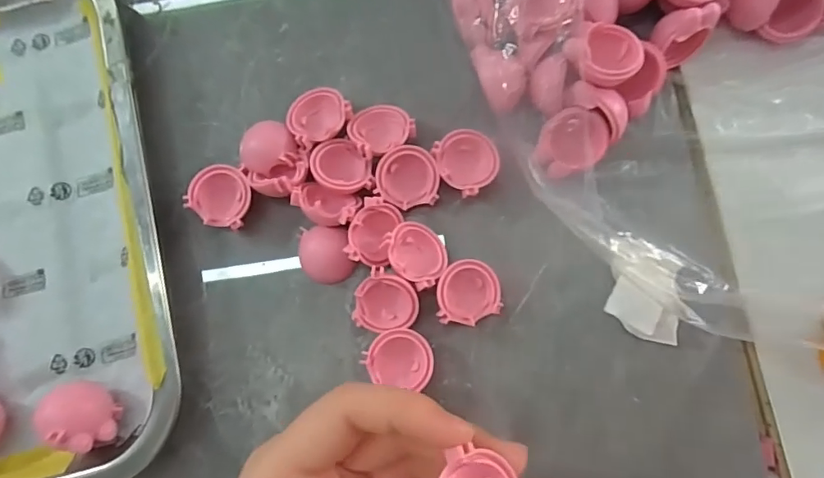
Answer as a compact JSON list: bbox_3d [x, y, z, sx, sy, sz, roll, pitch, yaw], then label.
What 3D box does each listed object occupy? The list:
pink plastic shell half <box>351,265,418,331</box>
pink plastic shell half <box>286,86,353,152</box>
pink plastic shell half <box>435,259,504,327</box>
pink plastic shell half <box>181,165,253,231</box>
[{"bbox_3d":[-0.012,0.030,0.226,0.028,0.019,0.028,0,82,1],"label":"pink plastic shell half"},{"bbox_3d":[-0.046,-0.061,0.245,0.030,0.020,0.028,0,82,1],"label":"pink plastic shell half"},{"bbox_3d":[0.027,0.025,0.229,0.028,0.019,0.029,3,82,2],"label":"pink plastic shell half"},{"bbox_3d":[-0.092,-0.020,0.239,0.028,0.014,0.028,22,83,4],"label":"pink plastic shell half"}]

